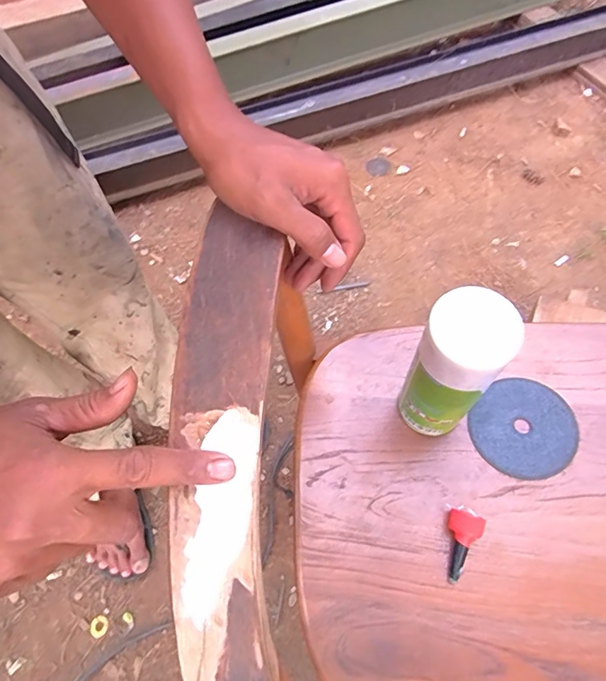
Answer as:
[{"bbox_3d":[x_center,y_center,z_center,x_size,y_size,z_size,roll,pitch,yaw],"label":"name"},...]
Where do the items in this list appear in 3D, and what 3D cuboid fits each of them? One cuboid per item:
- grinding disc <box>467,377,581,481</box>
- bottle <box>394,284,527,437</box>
[{"bbox_3d":[0.224,0.089,0.485,0.098,0.004,0.101,-4,62,7],"label":"grinding disc"},{"bbox_3d":[0.123,0.035,0.407,0.065,0.205,0.072,33,66,21],"label":"bottle"}]

